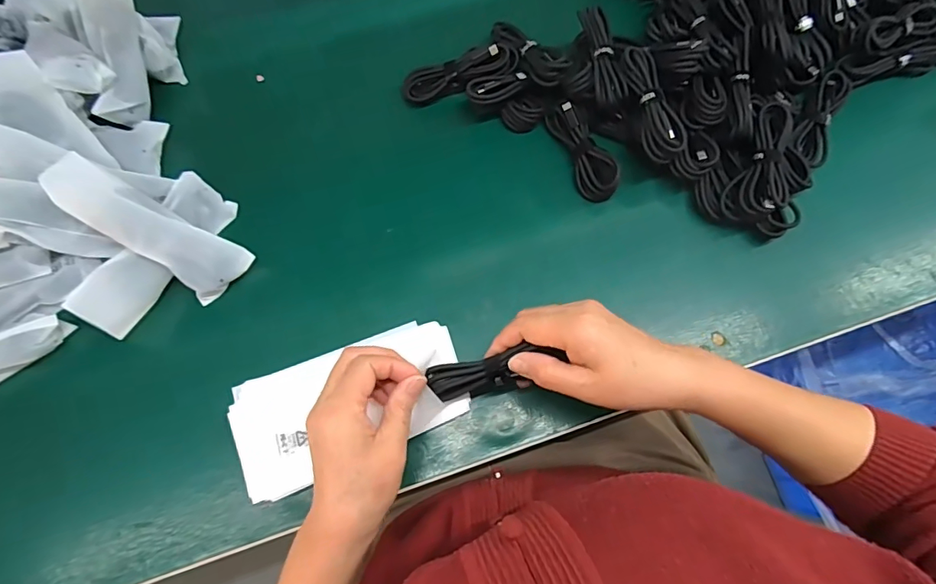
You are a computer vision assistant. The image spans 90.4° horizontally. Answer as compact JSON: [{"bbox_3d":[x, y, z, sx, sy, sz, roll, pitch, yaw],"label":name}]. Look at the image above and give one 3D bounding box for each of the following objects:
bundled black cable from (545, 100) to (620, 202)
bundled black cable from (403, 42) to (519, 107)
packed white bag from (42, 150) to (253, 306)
[{"bbox_3d":[0.110,-0.133,0.444,0.031,0.031,0.103,-19,73,-6],"label":"bundled black cable"},{"bbox_3d":[-0.010,-0.221,0.463,0.116,0.025,0.033,-16,72,10],"label":"bundled black cable"},{"bbox_3d":[-0.264,-0.051,0.388,0.151,0.021,0.050,34,73,-16],"label":"packed white bag"}]

